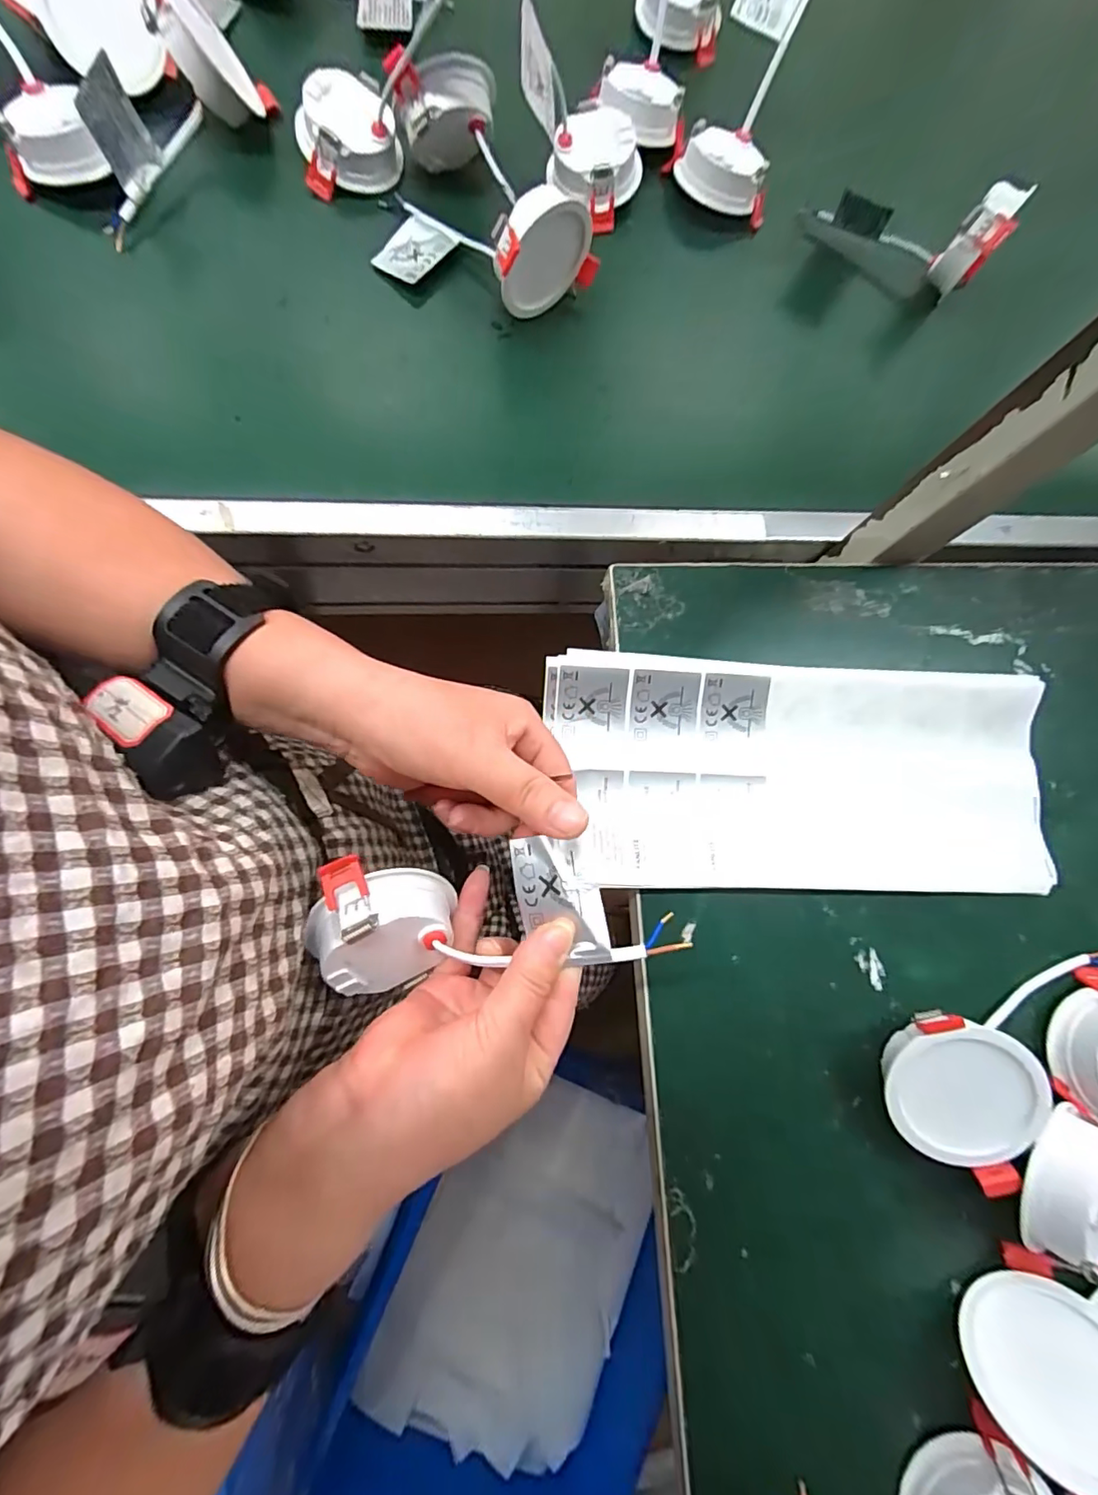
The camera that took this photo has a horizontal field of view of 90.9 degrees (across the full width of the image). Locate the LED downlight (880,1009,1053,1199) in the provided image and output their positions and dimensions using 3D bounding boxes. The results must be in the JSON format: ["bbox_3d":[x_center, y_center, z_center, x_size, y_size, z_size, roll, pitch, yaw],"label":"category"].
[{"bbox_3d":[0.217,0.177,0.279,0.083,0.032,0.083,1,94,11],"label":"LED downlight"}]

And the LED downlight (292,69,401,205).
[{"bbox_3d":[-0.148,-0.451,0.398,0.073,0.036,0.066,-12,82,-9],"label":"LED downlight"}]

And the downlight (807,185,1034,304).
[{"bbox_3d":[0.282,-0.404,0.415,0.147,0.069,0.059,15,78,-2],"label":"downlight"}]

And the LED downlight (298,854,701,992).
[{"bbox_3d":[-0.032,0.093,0.254,0.164,0.050,0.061,7,78,0],"label":"LED downlight"}]

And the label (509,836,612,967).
[{"bbox_3d":[0.005,0.069,0.246,0.038,0.006,0.058,-16,81,20],"label":"label"}]

